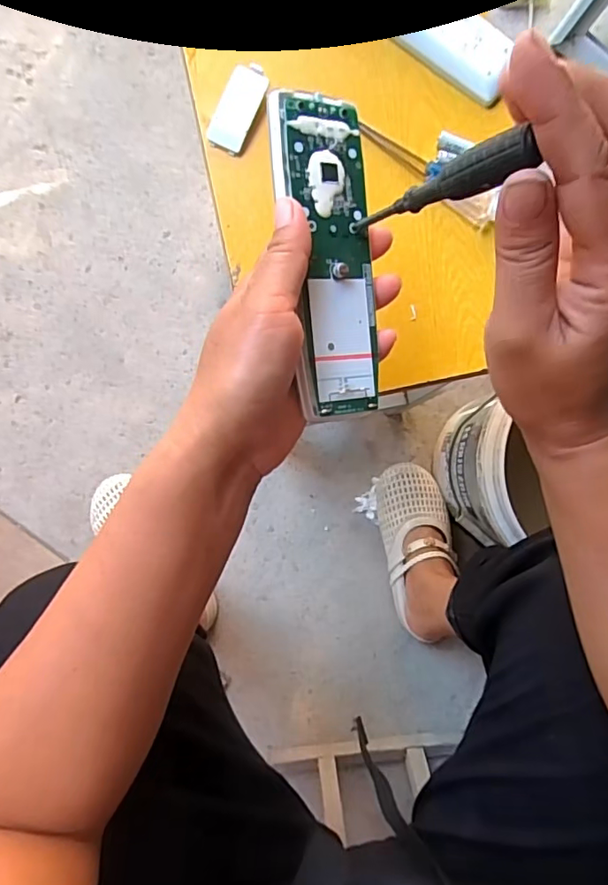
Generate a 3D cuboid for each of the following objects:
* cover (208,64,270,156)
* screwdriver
[{"bbox_3d":[-0.046,-0.239,0.383,0.026,0.009,0.062,23,84,-3],"label":"cover"},{"bbox_3d":[0.050,-0.103,0.221,0.012,0.105,0.012,25,85,-26],"label":"screwdriver"}]

